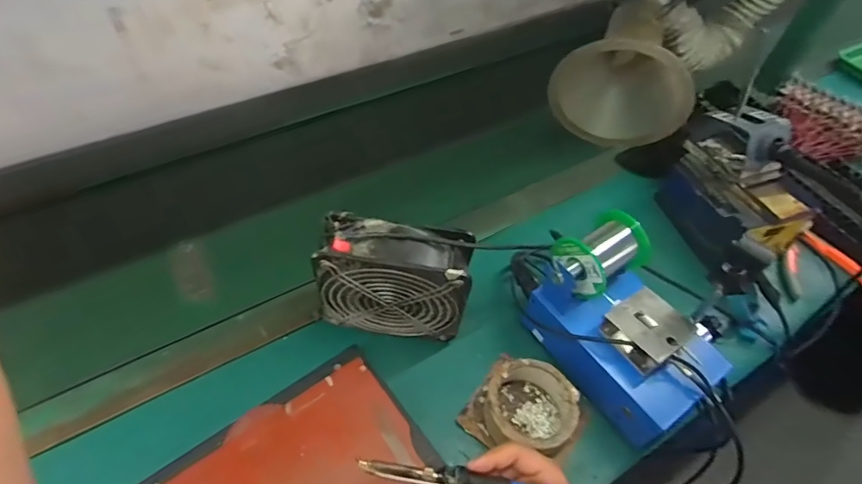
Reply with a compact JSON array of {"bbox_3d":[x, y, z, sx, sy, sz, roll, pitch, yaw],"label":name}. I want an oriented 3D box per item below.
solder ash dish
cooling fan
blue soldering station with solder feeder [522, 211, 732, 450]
[{"bbox_3d":[0.102,0.172,0.494,0.087,0.053,0.087,2,50,-2],"label":"solder ash dish"},{"bbox_3d":[-0.040,0.045,0.502,0.152,0.145,0.053,5,50,1],"label":"cooling fan"},{"bbox_3d":[0.197,0.087,0.506,0.120,0.138,0.197,-29,57,-25],"label":"blue soldering station with solder feeder"}]

